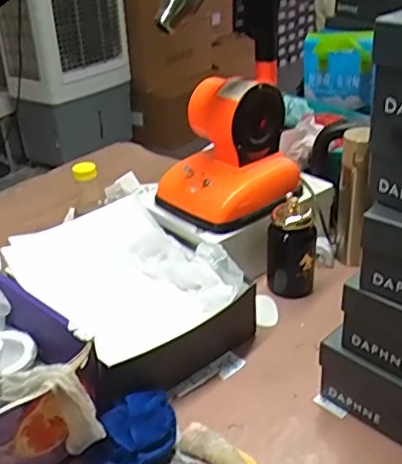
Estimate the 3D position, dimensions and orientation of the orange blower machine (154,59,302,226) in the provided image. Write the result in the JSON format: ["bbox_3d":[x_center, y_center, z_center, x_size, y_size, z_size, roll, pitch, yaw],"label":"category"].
[{"bbox_3d":[0.047,-0.141,0.969,0.229,0.201,0.170,-15,33,-19],"label":"orange blower machine"}]

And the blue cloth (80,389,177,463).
[{"bbox_3d":[-0.089,0.251,0.687,0.090,0.056,0.148,13,34,25],"label":"blue cloth"}]

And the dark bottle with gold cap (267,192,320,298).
[{"bbox_3d":[0.151,0.019,0.955,0.079,0.156,0.082,5,32,13],"label":"dark bottle with gold cap"}]

